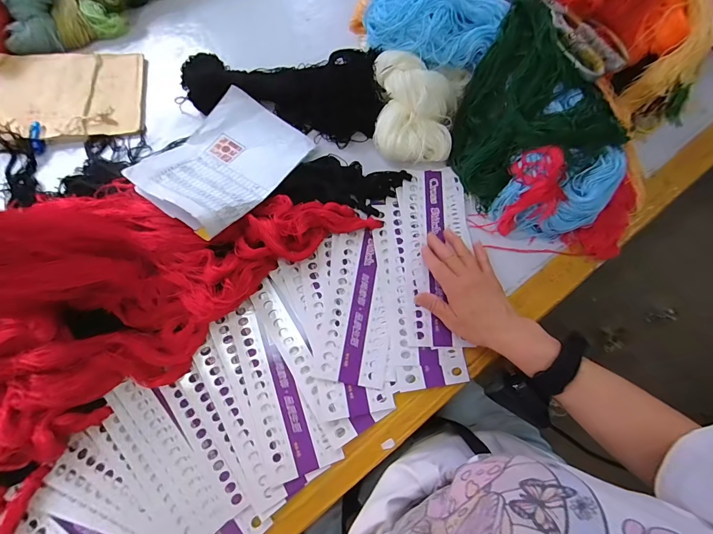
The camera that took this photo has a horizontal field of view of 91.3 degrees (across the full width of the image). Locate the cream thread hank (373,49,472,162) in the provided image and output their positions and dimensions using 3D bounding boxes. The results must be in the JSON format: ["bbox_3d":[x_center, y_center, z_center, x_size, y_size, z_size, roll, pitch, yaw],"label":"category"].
[{"bbox_3d":[0.082,-0.216,0.483,0.124,0.074,0.129,10,73,2],"label":"cream thread hank"}]

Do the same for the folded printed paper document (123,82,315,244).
[{"bbox_3d":[-0.173,-0.143,0.462,0.147,0.065,0.201,32,75,9],"label":"folded printed paper document"}]

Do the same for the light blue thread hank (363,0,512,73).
[{"bbox_3d":[0.100,-0.330,0.463,0.172,0.052,0.101,26,75,6],"label":"light blue thread hank"}]

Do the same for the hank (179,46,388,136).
[{"bbox_3d":[-0.111,-0.262,0.510,0.298,0.050,0.114,7,73,1],"label":"hank"}]

